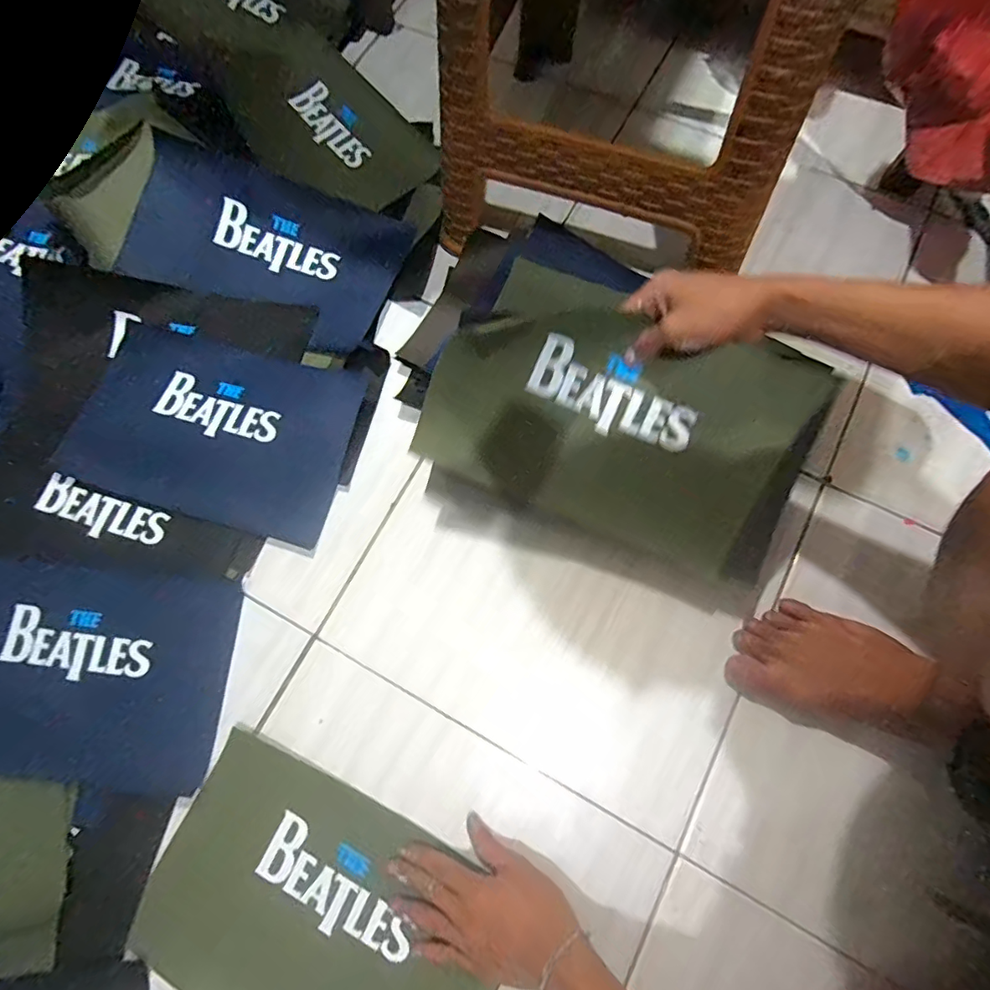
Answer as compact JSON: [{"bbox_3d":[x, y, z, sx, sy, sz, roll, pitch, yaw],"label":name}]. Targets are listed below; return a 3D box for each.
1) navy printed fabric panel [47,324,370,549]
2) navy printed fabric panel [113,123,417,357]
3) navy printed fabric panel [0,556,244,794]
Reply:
[{"bbox_3d":[-0.322,-0.078,0.585,0.312,0.016,0.207,12,75,5],"label":"navy printed fabric panel"},{"bbox_3d":[-0.281,-0.310,0.625,0.323,0.058,0.202,22,76,8],"label":"navy printed fabric panel"},{"bbox_3d":[-0.436,0.174,0.520,0.334,0.008,0.201,5,75,3],"label":"navy printed fabric panel"}]

